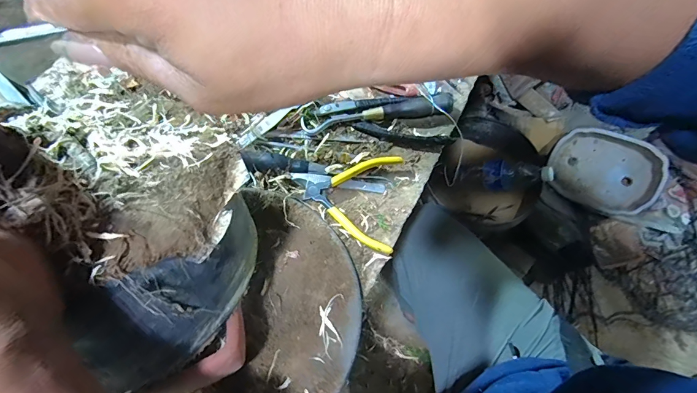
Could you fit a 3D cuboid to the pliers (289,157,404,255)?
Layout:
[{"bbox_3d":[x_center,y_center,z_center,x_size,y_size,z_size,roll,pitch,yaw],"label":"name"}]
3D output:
[{"bbox_3d":[-0.005,0.004,0.395,0.113,0.015,0.103,5,69,0],"label":"pliers"}]

